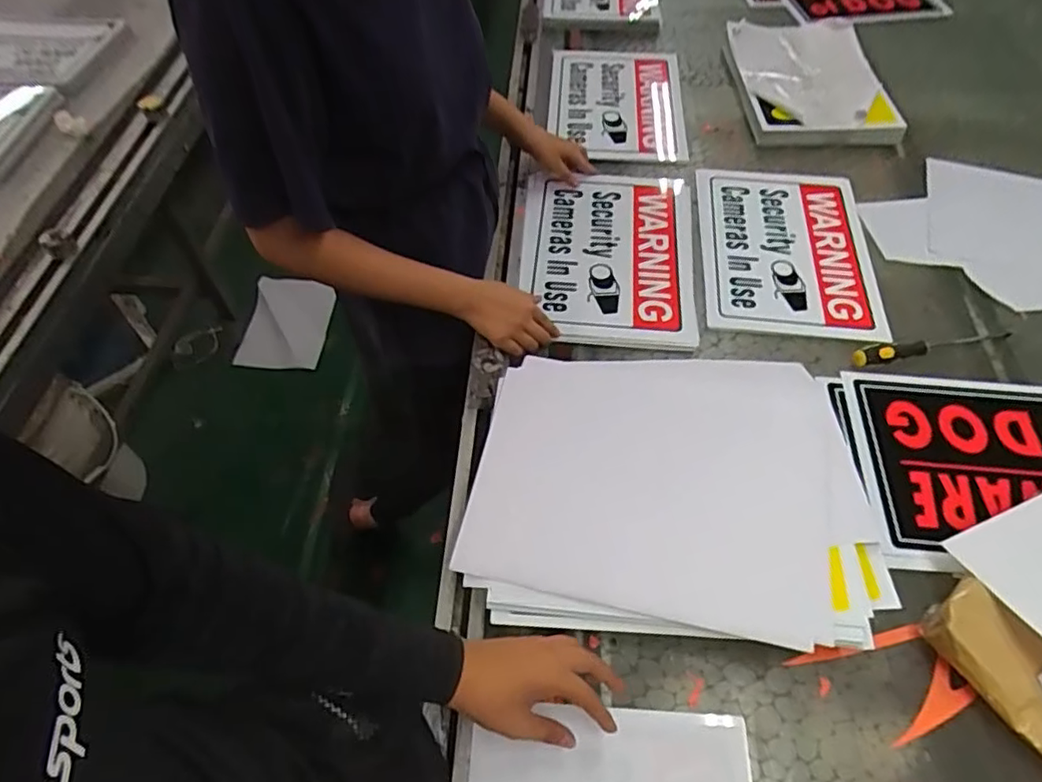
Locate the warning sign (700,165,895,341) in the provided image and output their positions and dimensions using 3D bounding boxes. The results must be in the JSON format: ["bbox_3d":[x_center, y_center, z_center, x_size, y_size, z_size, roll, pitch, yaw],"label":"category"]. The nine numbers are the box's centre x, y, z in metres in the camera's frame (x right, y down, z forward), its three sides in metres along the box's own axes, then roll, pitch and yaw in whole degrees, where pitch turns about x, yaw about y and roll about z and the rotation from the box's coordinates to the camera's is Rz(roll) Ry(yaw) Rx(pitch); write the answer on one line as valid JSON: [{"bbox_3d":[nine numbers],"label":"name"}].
[{"bbox_3d":[0.413,-0.228,0.958,0.257,0.008,0.364,7,55,4],"label":"warning sign"}]

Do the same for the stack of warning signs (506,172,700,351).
[{"bbox_3d":[0.125,-0.218,0.939,0.273,0.016,0.357,5,55,3],"label":"stack of warning signs"}]

